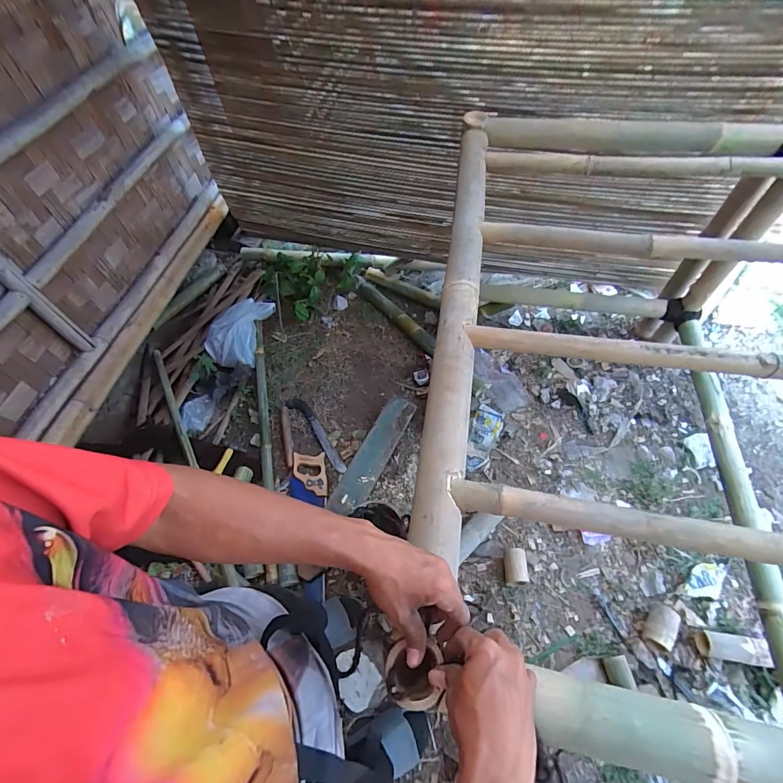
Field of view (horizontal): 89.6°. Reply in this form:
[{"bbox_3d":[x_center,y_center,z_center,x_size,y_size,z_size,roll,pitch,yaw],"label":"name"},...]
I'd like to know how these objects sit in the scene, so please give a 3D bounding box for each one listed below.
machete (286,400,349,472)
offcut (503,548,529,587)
[{"bbox_3d":[-0.286,0.163,1.524,0.066,0.022,0.395,-33,60,-17],"label":"machete"},{"bbox_3d":[0.376,0.536,1.205,0.065,0.056,0.104,-2,57,3],"label":"offcut"}]

